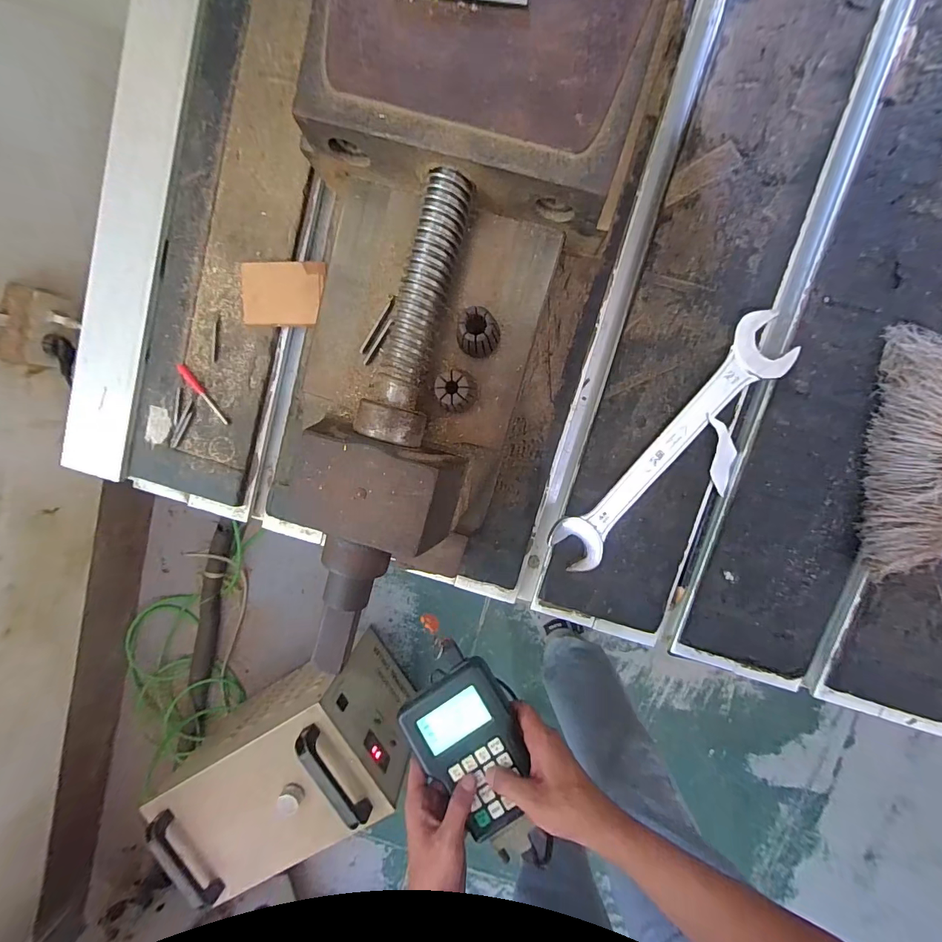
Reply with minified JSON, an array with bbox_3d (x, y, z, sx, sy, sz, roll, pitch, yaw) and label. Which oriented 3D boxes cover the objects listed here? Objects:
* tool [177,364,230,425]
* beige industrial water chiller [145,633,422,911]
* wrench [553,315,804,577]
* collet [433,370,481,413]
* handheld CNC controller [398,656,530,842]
[{"bbox_3d":[-0.181,-0.051,0.280,0.007,0.004,0.049,-37,93,7],"label":"tool"},{"bbox_3d":[-0.405,0.681,0.955,0.513,0.324,0.304,-35,93,8],"label":"beige industrial water chiller"},{"bbox_3d":[0.122,-0.013,0.262,0.037,0.007,0.184,42,98,-1],"label":"wrench"},{"bbox_3d":[-0.006,-0.036,0.192,0.016,0.032,0.016,3,97,4],"label":"collet"},{"bbox_3d":[0.003,0.288,0.437,0.106,0.032,0.146,-33,76,1],"label":"handheld CNC controller"}]

